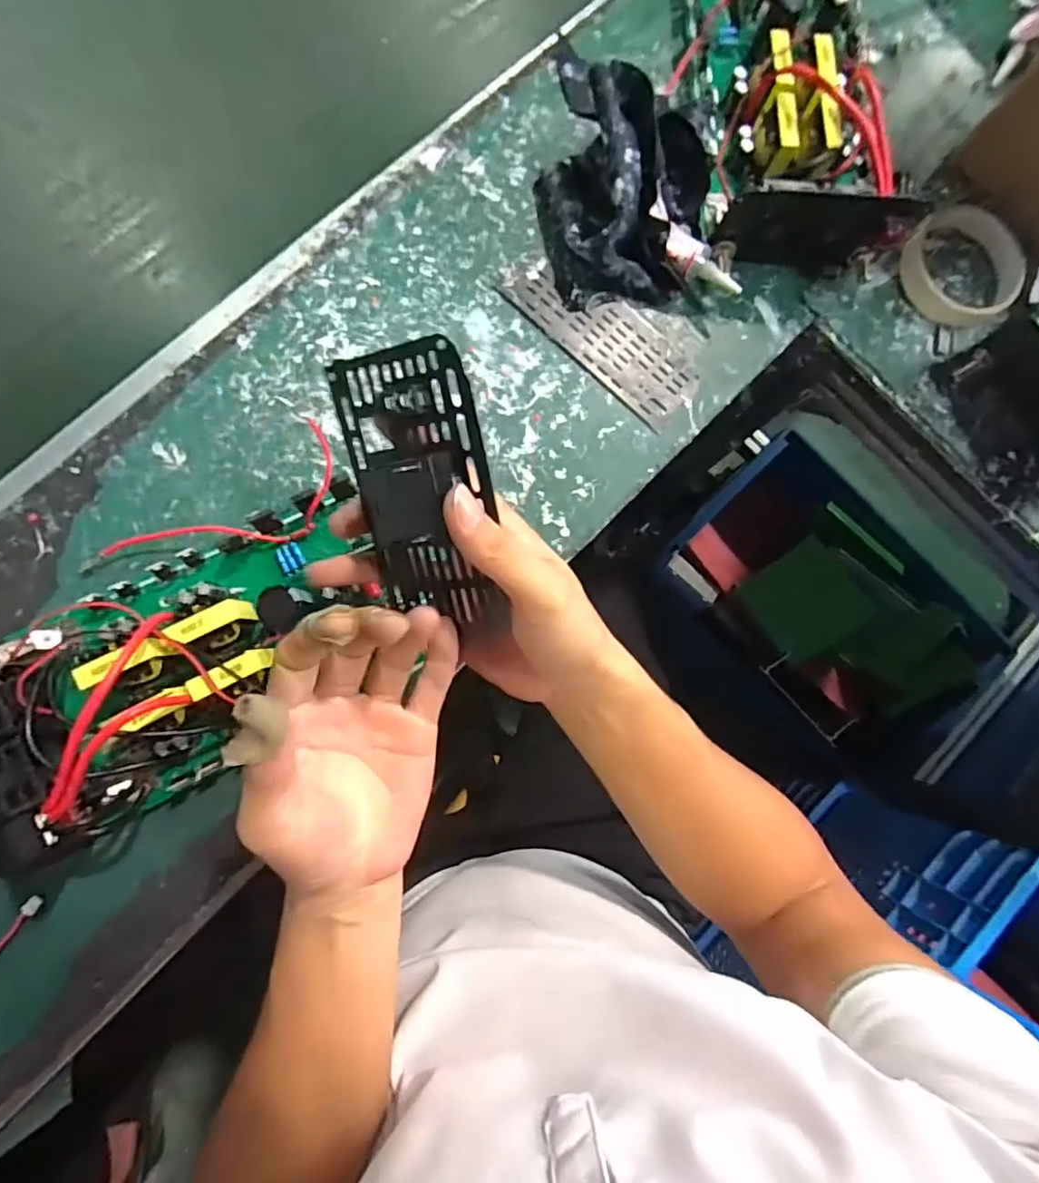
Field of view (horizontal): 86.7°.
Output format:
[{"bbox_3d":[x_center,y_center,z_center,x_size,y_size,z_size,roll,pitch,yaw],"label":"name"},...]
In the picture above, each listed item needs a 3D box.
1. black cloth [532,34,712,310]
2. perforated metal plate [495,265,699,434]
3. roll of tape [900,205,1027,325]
[{"bbox_3d":[0.075,-0.269,0.369,0.117,0.068,0.120,5,83,-4],"label":"black cloth"},{"bbox_3d":[0.058,-0.184,0.393,0.147,0.004,0.057,42,82,1],"label":"perforated metal plate"},{"bbox_3d":[0.332,-0.244,0.412,0.098,0.025,0.087,-37,88,-7],"label":"roll of tape"}]

